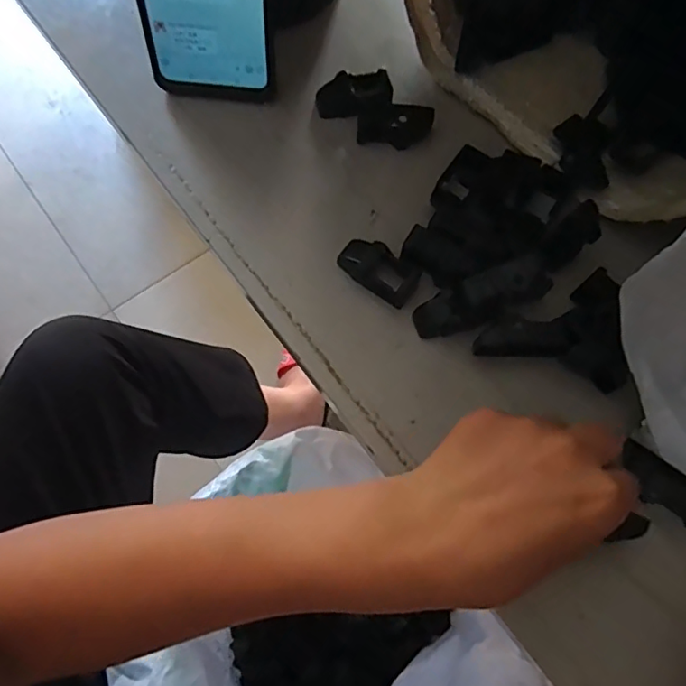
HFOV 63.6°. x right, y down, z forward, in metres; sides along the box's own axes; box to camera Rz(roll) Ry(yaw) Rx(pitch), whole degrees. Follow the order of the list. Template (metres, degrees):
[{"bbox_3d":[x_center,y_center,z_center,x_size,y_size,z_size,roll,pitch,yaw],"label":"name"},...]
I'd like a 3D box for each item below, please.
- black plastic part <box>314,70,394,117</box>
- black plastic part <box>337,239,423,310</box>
[{"bbox_3d":[0.007,-0.162,0.364,0.048,0.015,0.026,-4,71,-2],"label":"black plastic part"},{"bbox_3d":[0.021,-0.044,0.329,0.048,0.014,0.026,36,74,11],"label":"black plastic part"}]

